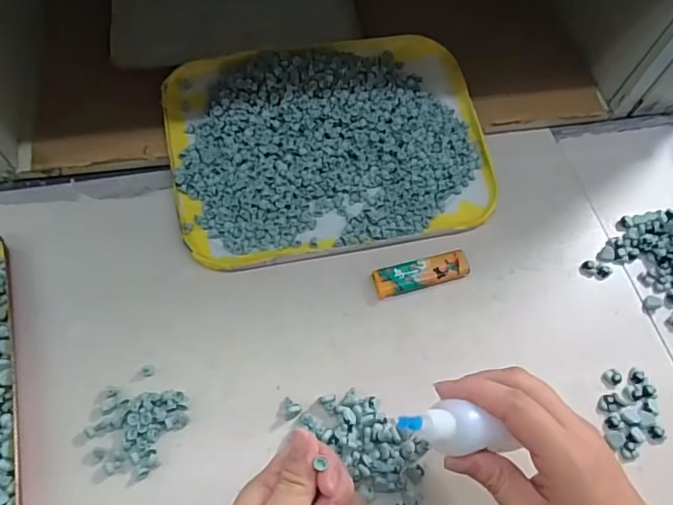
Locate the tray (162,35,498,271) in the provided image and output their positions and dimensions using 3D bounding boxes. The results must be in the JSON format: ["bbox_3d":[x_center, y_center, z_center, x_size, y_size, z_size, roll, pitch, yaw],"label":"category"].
[{"bbox_3d":[-0.005,-0.101,0.454,0.271,0.025,0.204,-10,74,-10],"label":"tray"}]

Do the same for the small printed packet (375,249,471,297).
[{"bbox_3d":[0.070,0.017,0.417,0.081,0.006,0.024,-14,64,-11],"label":"small printed packet"}]

